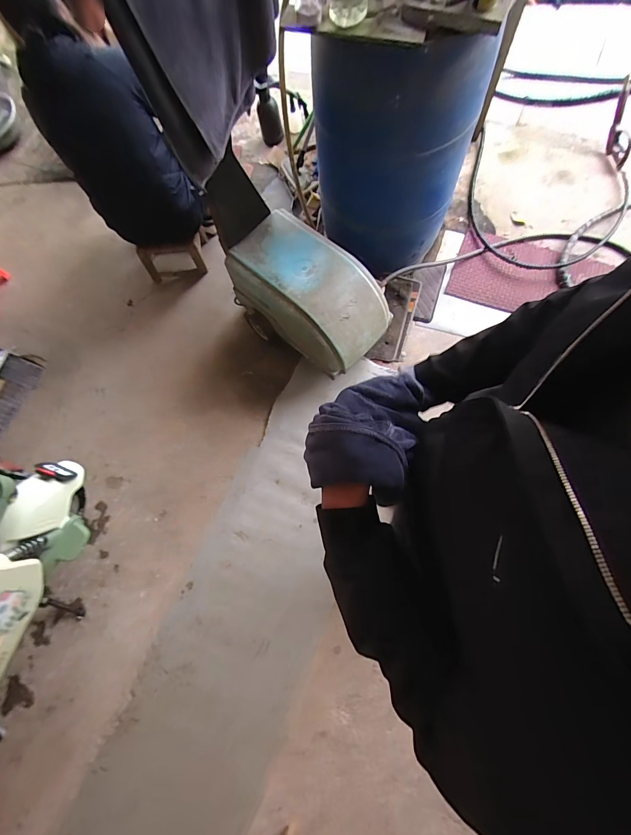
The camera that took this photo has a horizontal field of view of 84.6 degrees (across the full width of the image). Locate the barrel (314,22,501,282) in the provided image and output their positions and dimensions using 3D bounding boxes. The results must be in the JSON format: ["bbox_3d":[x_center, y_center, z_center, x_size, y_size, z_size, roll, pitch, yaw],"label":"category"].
[{"bbox_3d":[0.253,-0.923,1.247,0.505,0.818,0.417,-1,75,5],"label":"barrel"}]

